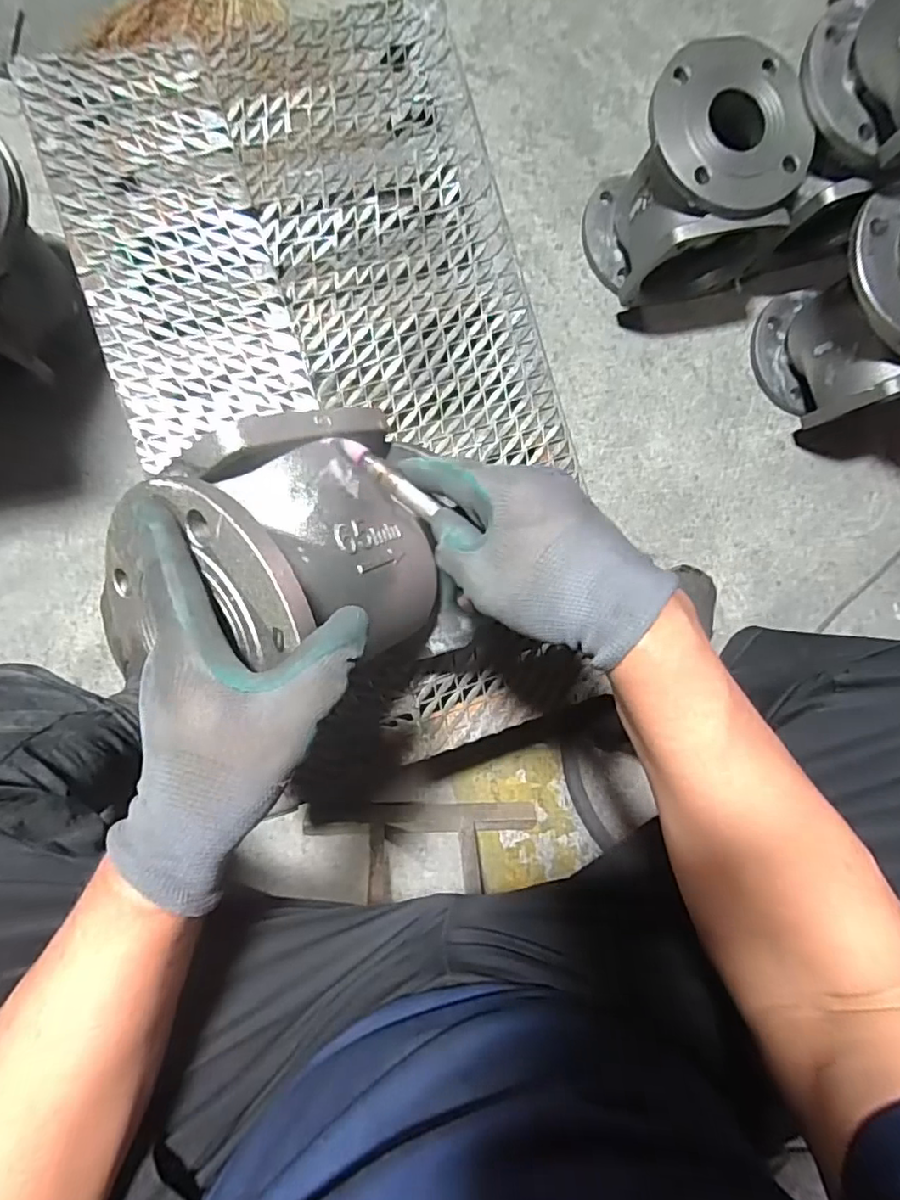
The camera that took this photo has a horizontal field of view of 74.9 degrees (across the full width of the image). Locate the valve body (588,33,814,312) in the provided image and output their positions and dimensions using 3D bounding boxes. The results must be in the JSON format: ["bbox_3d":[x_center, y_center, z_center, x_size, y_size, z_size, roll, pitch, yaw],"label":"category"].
[{"bbox_3d":[0.273,-0.467,0.686,0.155,0.206,0.178,-8,91,-8],"label":"valve body"}]

